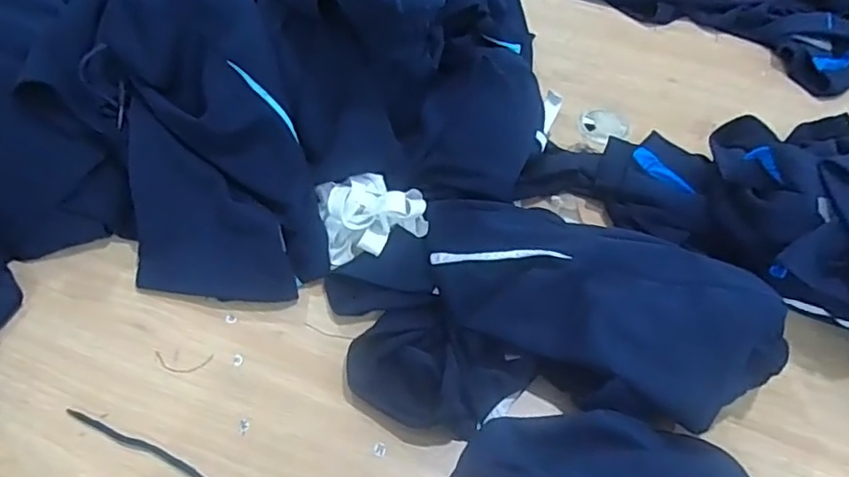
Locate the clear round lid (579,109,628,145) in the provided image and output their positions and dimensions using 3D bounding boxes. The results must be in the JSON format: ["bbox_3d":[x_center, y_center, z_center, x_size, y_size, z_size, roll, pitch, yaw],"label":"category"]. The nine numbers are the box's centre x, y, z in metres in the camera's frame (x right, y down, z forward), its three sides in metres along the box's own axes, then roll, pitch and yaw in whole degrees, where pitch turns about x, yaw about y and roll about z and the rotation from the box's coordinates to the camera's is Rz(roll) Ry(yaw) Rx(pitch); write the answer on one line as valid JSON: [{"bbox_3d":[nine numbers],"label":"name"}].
[{"bbox_3d":[0.226,-0.145,0.761,0.059,0.006,0.060,1,53,-1],"label":"clear round lid"}]

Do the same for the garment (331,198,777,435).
[{"bbox_3d":[0.107,0.054,0.553,0.389,0.091,0.226,2,54,-1],"label":"garment"}]

